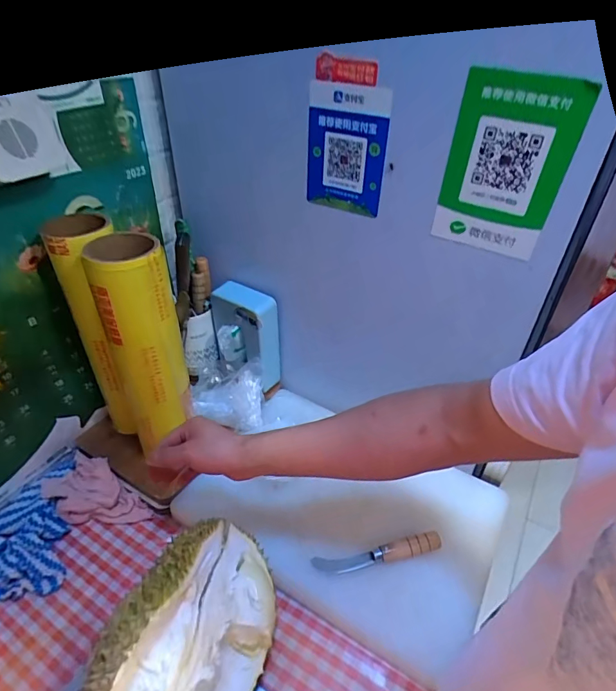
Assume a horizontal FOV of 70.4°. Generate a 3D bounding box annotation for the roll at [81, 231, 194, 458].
[{"bbox_3d":[-0.228,0.006,0.617,0.093,0.307,0.086,-1,29,1],"label":"roll"}]

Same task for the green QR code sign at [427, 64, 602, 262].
[{"bbox_3d":[0.211,-0.190,0.473,0.118,0.180,0.011,22,45,21],"label":"green QR code sign"}]

